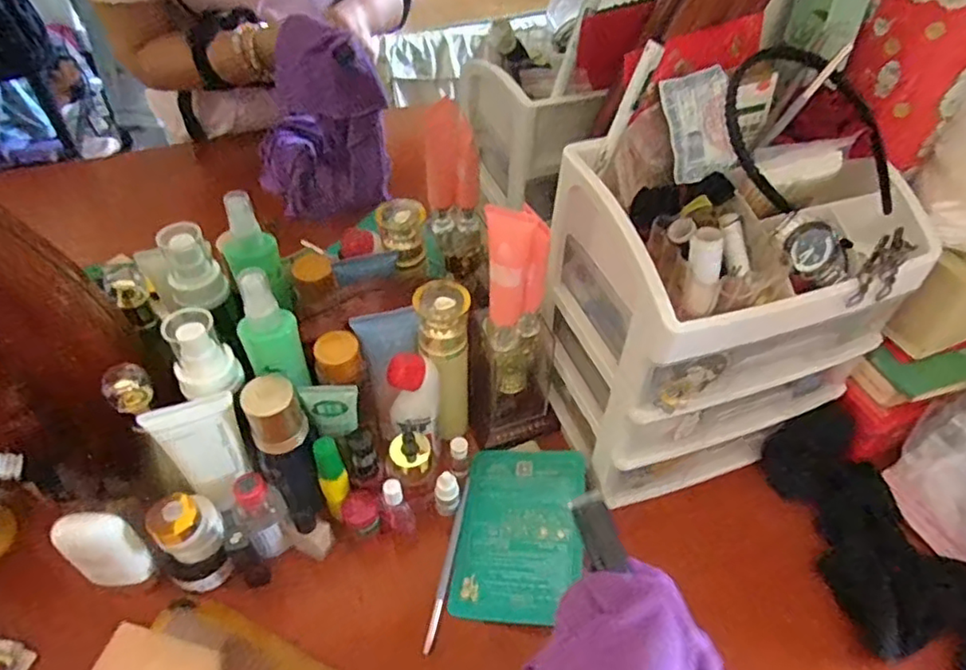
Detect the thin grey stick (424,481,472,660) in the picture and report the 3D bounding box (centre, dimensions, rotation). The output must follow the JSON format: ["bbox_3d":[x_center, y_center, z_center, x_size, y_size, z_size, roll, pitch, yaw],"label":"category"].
[{"bbox_3d":[-0.027,0.185,0.514,0.008,0.013,0.141,10,48,7],"label":"thin grey stick"}]

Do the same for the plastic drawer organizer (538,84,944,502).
[{"bbox_3d":[0.191,-0.032,0.517,0.229,0.285,0.168,-16,50,-16],"label":"plastic drawer organizer"}]

